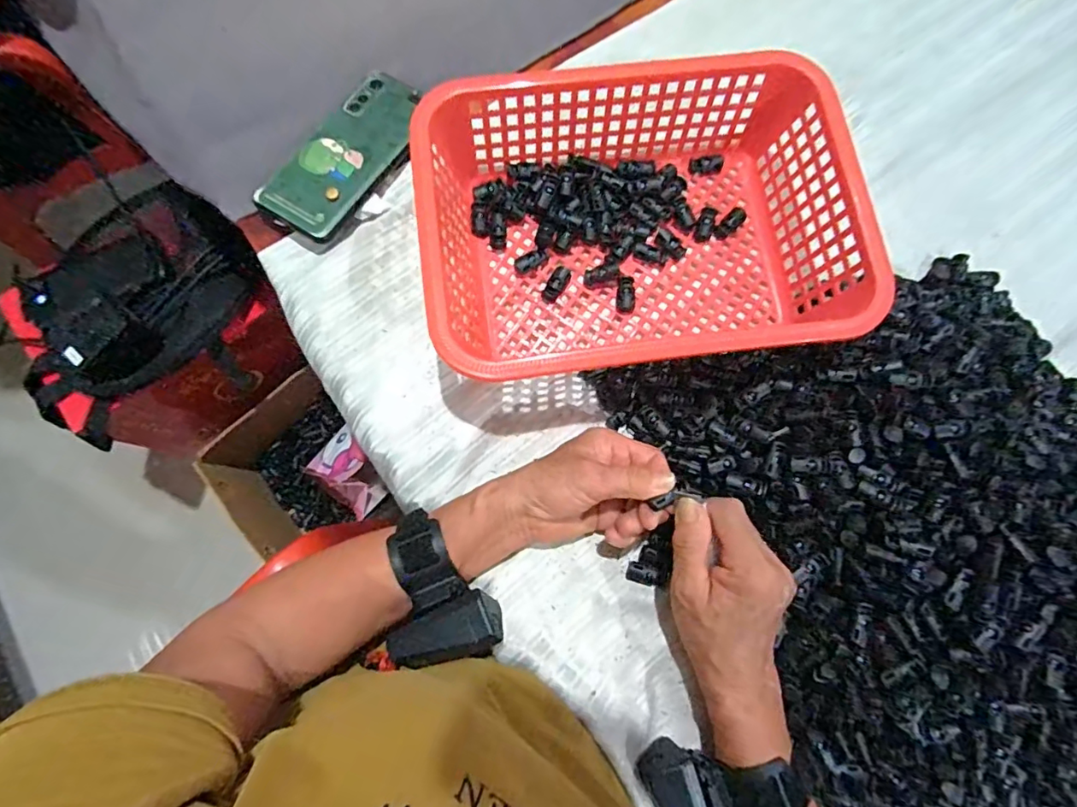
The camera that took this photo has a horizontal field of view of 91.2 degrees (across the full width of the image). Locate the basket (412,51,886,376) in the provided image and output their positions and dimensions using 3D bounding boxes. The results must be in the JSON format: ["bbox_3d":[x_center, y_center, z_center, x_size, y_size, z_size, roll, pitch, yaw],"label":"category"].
[{"bbox_3d":[0.070,-0.127,0.390,0.294,0.082,0.212,-9,79,-2],"label":"basket"}]

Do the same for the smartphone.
[{"bbox_3d":[-0.155,-0.208,0.434,0.069,0.008,0.161,34,74,5],"label":"smartphone"}]

